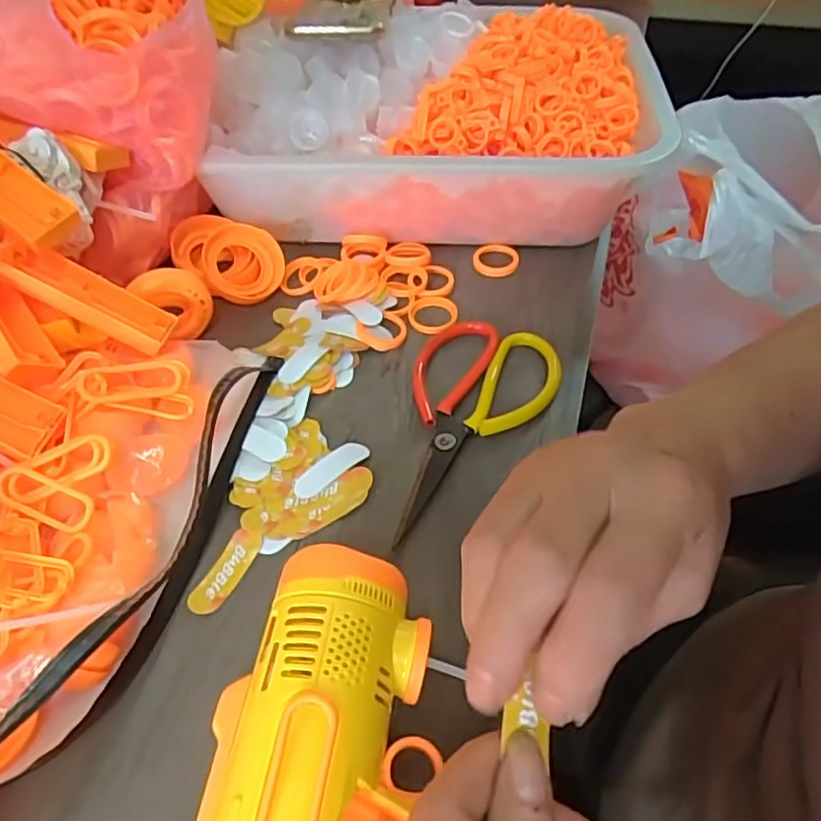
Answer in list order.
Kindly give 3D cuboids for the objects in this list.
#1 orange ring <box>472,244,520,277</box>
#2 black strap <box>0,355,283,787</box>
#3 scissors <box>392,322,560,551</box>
[{"bbox_3d":[0.067,-0.117,0.490,0.036,0.009,0.036,-1,50,1],"label":"orange ring"},{"bbox_3d":[-0.126,0.058,0.307,0.042,0.052,0.261,11,51,12],"label":"black strap"},{"bbox_3d":[0.028,0.004,0.380,0.087,0.010,0.167,22,54,19],"label":"scissors"}]

